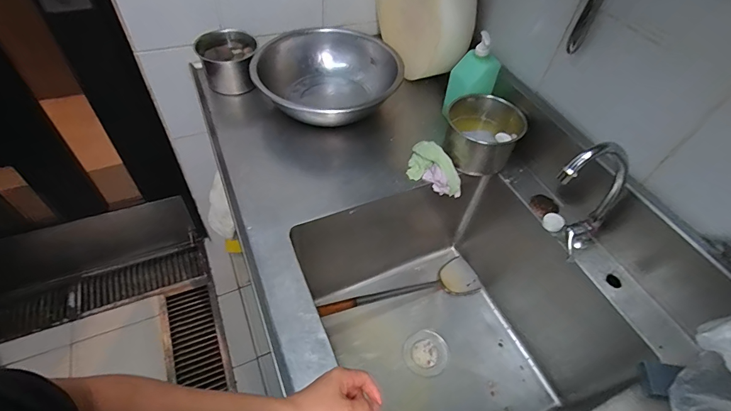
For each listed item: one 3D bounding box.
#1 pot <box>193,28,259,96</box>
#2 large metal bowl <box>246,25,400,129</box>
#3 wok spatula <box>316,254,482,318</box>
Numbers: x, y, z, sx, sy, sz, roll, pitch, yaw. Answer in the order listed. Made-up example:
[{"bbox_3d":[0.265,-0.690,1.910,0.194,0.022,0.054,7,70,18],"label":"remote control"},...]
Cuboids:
[{"bbox_3d":[-0.364,-0.375,1.030,0.144,0.135,0.131,3,51,-4],"label":"pot"},{"bbox_3d":[-0.095,-0.311,0.997,0.344,0.139,0.338,3,51,-4],"label":"large metal bowl"},{"bbox_3d":[0.114,0.235,1.004,0.460,0.068,0.114,-7,50,-35],"label":"wok spatula"}]

